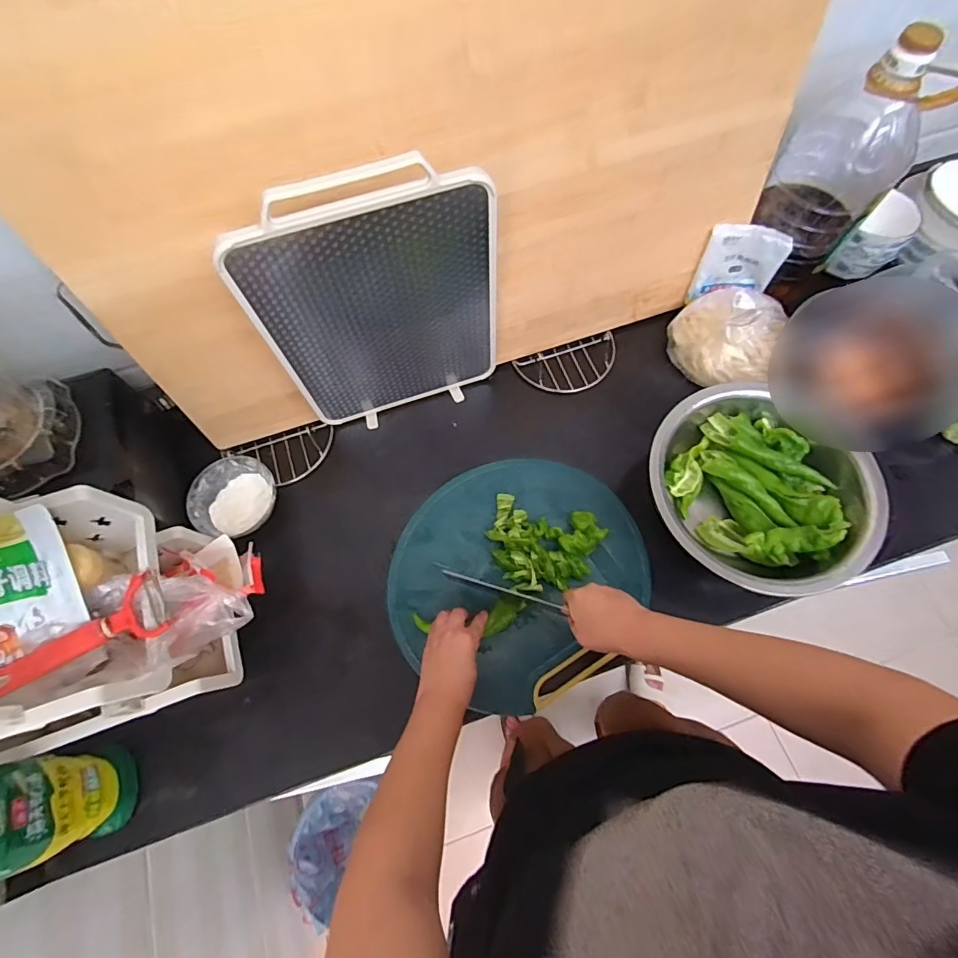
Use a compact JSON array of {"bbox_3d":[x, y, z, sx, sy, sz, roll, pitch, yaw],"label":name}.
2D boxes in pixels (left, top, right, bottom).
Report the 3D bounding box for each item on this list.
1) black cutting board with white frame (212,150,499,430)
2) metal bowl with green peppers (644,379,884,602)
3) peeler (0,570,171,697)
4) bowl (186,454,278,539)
[{"bbox_3d":[-0.113,-0.201,0.613,0.282,0.383,0.019,-19,71,-5],"label":"black cutting board with white frame"},{"bbox_3d":[0.368,0.015,0.669,0.279,0.116,0.272,-16,73,-7],"label":"metal bowl with green peppers"},{"bbox_3d":[-0.379,0.146,0.457,0.163,0.022,0.059,-22,74,-8],"label":"peeler"},{"bbox_3d":[-0.353,0.030,0.709,0.113,0.057,0.115,0,72,-2],"label":"bowl"}]

